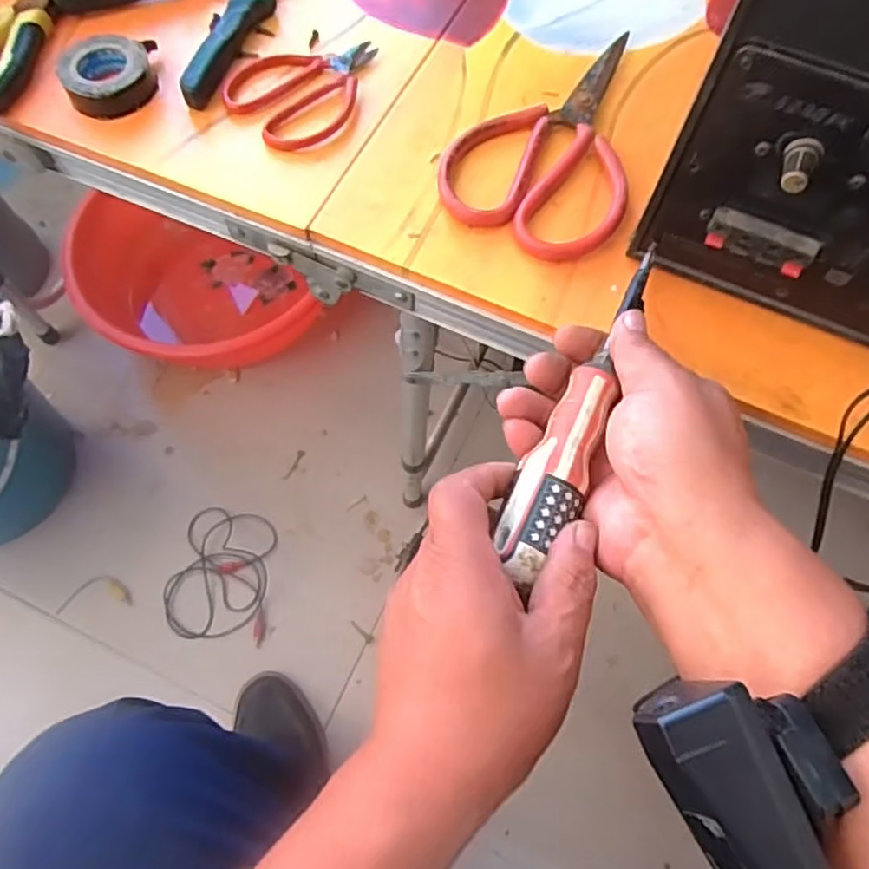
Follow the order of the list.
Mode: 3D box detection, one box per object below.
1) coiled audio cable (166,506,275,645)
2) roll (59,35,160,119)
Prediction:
[{"bbox_3d":[-0.268,0.174,0.834,0.125,0.014,0.159,2,67,1],"label":"coiled audio cable"},{"bbox_3d":[-0.202,-0.226,0.416,0.047,0.024,0.060,6,67,3],"label":"roll"}]

